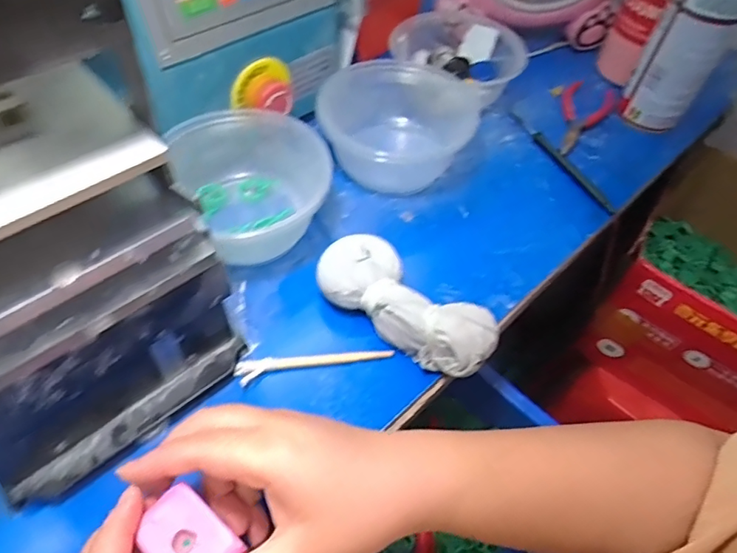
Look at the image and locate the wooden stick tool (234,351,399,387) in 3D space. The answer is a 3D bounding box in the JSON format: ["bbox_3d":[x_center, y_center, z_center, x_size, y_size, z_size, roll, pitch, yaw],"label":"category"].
[{"bbox_3d":[-0.037,0.060,0.355,0.107,0.004,0.017,-7,55,-10],"label":"wooden stick tool"}]

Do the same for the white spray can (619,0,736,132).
[{"bbox_3d":[0.297,-0.217,0.477,0.060,0.182,0.060,2,54,-3],"label":"white spray can"}]

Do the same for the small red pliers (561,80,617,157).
[{"bbox_3d":[0.215,-0.171,0.535,0.051,0.014,0.128,38,59,21],"label":"small red pliers"}]

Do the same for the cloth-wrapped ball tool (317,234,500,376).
[{"bbox_3d":[0.027,0.020,0.368,0.134,0.039,0.054,31,57,16],"label":"cloth-wrapped ball tool"}]

